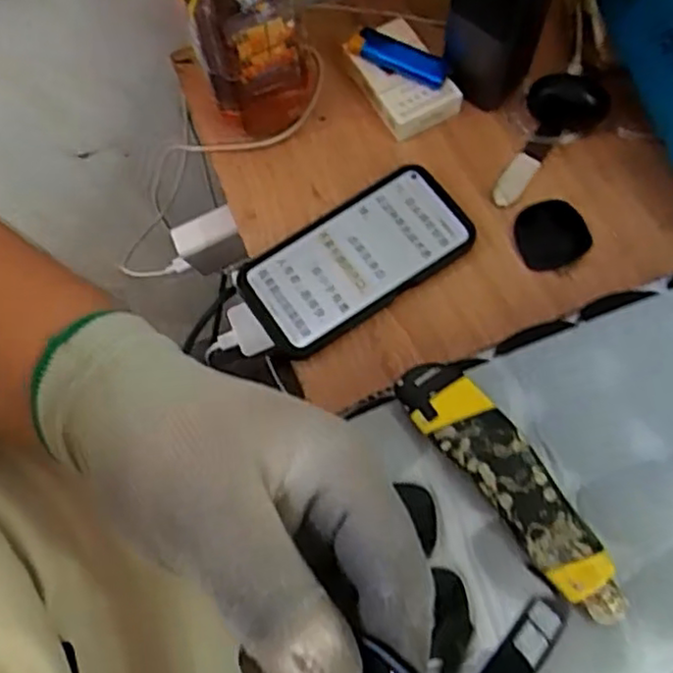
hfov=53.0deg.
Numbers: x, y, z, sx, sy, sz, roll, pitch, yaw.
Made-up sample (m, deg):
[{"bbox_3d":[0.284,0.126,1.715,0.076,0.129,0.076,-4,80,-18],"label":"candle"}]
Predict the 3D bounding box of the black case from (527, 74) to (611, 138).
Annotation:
[{"bbox_3d":[0.172,-0.171,0.502,0.055,0.044,0.022,-1,71,3],"label":"black case"}]

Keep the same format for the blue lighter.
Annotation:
[{"bbox_3d":[0.048,-0.214,0.518,0.080,0.007,0.026,30,85,7],"label":"blue lighter"}]

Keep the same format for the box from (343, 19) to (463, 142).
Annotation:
[{"bbox_3d":[0.049,-0.201,0.527,0.060,0.025,0.089,-27,72,-6],"label":"box"}]

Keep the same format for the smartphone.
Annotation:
[{"bbox_3d":[0.015,-0.056,0.483,0.162,0.013,0.080,-33,72,-8],"label":"smartphone"}]

